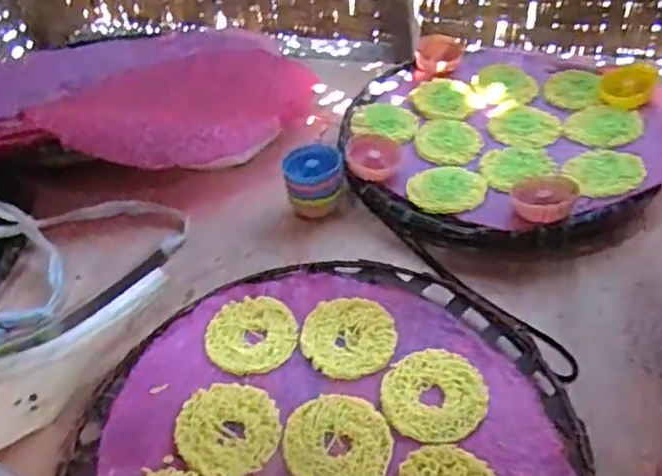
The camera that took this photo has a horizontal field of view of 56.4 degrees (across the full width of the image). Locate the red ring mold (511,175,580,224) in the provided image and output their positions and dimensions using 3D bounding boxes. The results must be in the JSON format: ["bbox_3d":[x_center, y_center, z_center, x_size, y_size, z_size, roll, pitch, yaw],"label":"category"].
[{"bbox_3d":[0.205,-0.037,0.598,0.056,0.018,0.061,-4,42,3],"label":"red ring mold"}]

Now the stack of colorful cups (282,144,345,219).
[{"bbox_3d":[-0.017,-0.058,0.660,0.063,0.063,0.056,-9,42,-2],"label":"stack of colorful cups"}]

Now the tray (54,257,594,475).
[{"bbox_3d":[0.005,0.160,0.460,0.343,0.022,0.376,-4,42,3],"label":"tray"}]

